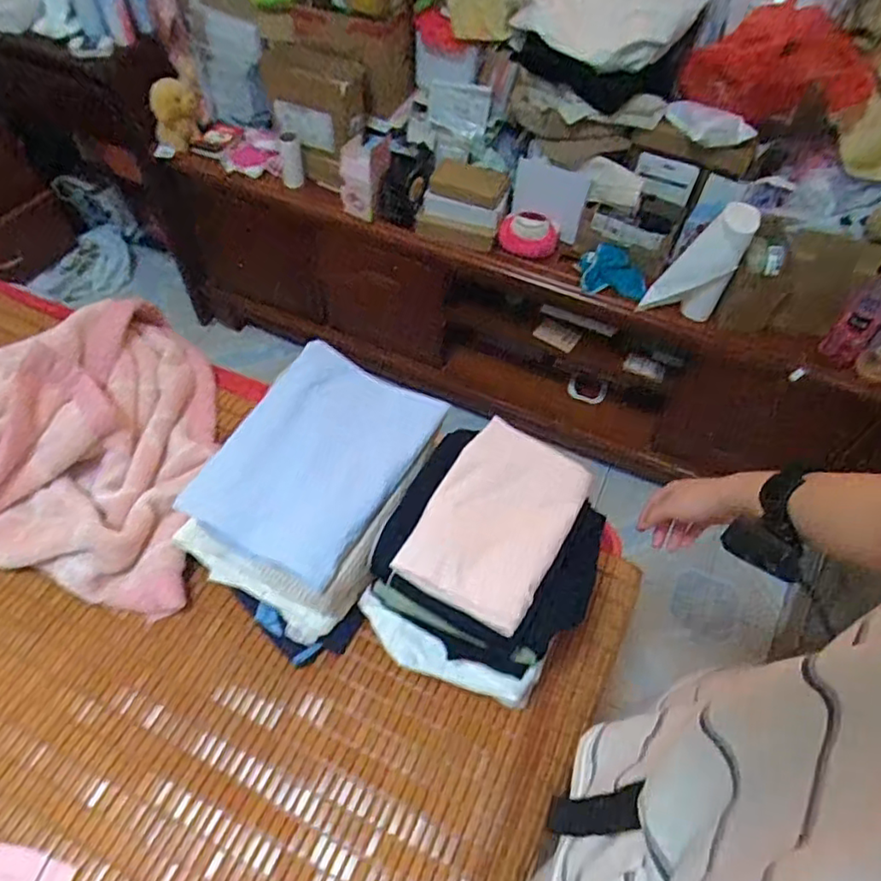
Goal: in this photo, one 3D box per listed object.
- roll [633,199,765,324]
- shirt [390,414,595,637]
[{"bbox_3d":[0.440,-0.291,1.066,0.128,0.205,0.065,-10,56,-10],"label":"roll"},{"bbox_3d":[0.066,0.085,0.737,0.161,0.036,0.236,27,58,15],"label":"shirt"}]

